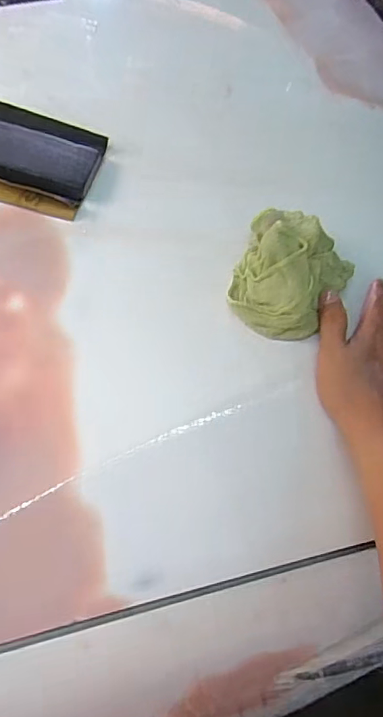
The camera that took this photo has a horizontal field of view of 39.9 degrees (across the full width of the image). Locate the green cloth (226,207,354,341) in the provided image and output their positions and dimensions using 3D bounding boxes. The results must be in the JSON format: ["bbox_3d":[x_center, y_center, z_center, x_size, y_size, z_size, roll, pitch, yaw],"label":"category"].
[{"bbox_3d":[0.086,-0.079,0.469,0.088,0.059,0.105,32,70,16],"label":"green cloth"}]

